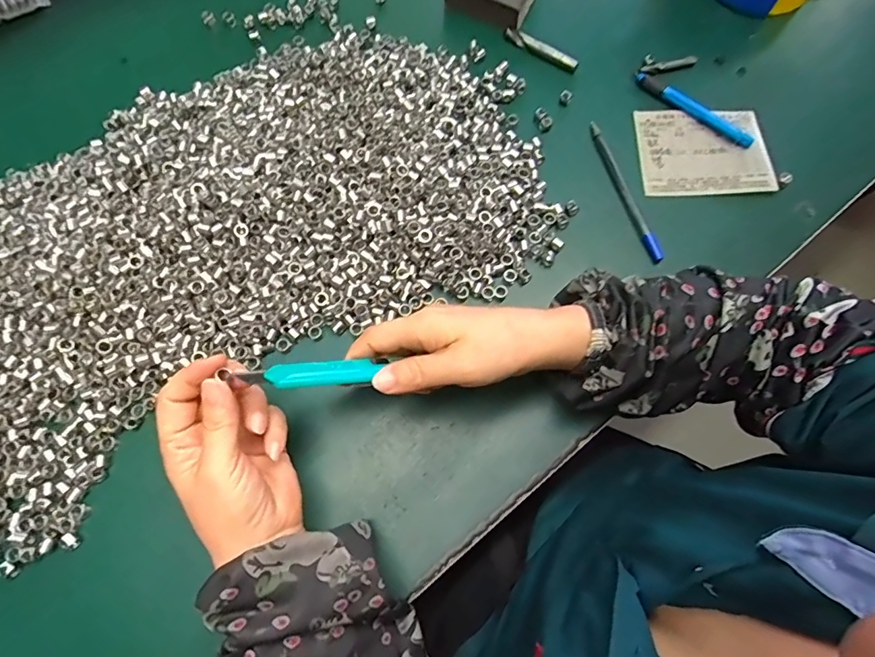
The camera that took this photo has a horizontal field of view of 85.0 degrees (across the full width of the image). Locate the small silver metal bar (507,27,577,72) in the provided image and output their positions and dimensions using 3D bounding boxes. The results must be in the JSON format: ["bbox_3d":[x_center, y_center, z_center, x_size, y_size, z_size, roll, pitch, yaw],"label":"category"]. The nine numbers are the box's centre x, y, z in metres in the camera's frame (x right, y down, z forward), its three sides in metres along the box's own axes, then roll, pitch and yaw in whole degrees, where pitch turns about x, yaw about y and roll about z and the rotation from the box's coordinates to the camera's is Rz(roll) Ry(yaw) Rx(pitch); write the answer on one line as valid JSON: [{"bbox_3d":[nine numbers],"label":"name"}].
[{"bbox_3d":[0.098,-0.263,0.448,0.074,0.010,0.009,35,75,11],"label":"small silver metal bar"}]

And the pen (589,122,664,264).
[{"bbox_3d":[0.162,-0.119,0.404,0.014,0.011,0.139,-16,72,-5],"label":"pen"}]

